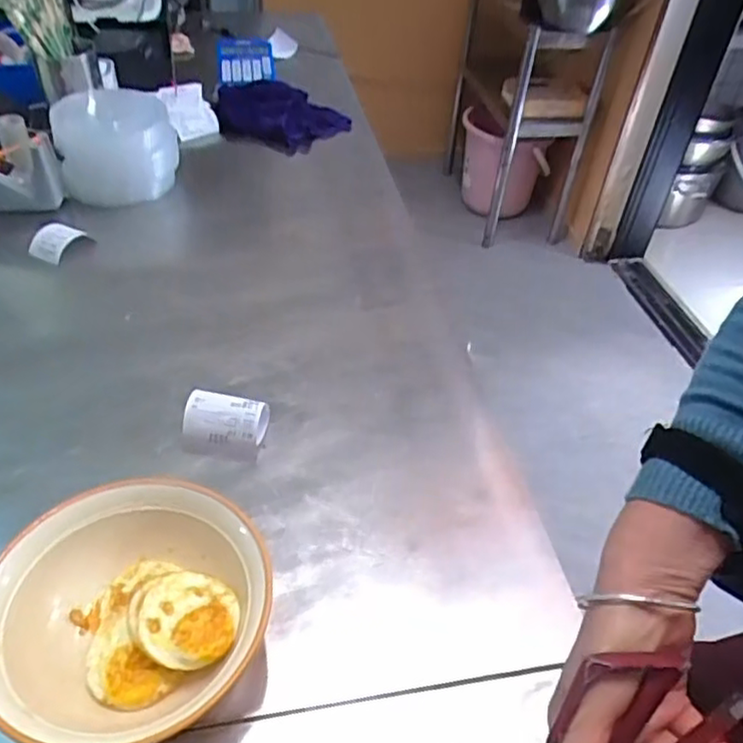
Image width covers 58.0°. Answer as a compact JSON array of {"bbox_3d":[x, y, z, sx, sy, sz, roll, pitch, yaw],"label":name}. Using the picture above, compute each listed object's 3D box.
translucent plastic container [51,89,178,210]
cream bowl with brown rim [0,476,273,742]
[{"bbox_3d":[-0.396,-0.354,1.054,0.176,0.123,0.149,-8,45,-11],"label":"translucent plastic container"},{"bbox_3d":[-0.187,0.194,0.520,0.215,0.086,0.198,-9,44,-14],"label":"cream bowl with brown rim"}]

